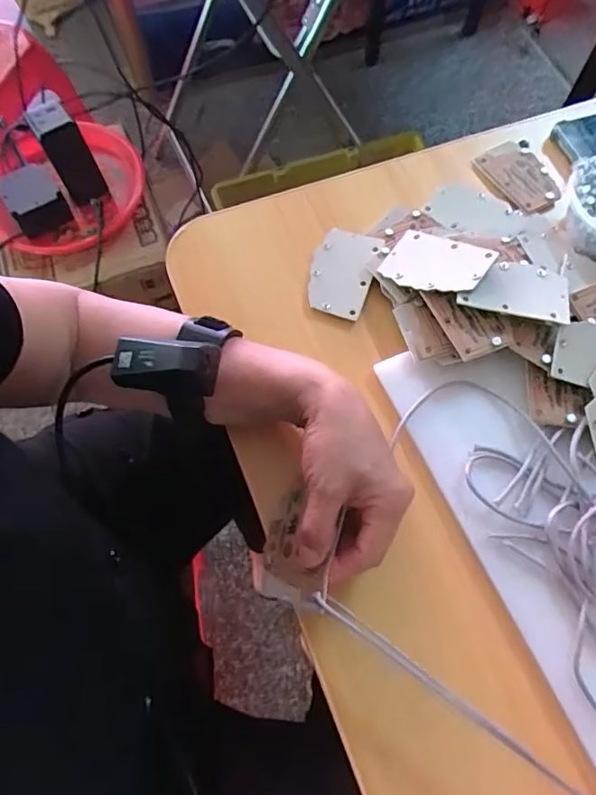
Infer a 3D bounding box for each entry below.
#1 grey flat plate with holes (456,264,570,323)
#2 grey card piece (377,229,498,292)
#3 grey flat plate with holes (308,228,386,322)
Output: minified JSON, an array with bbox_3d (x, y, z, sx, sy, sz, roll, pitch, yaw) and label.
[{"bbox_3d":[0.173,-0.089,0.427,0.083,0.007,0.054,14,59,5],"label":"grey flat plate with holes"},{"bbox_3d":[0.114,-0.112,0.446,0.084,0.006,0.053,24,71,35],"label":"grey card piece"},{"bbox_3d":[0.039,-0.111,0.474,0.055,0.008,0.084,18,69,13],"label":"grey flat plate with holes"}]

